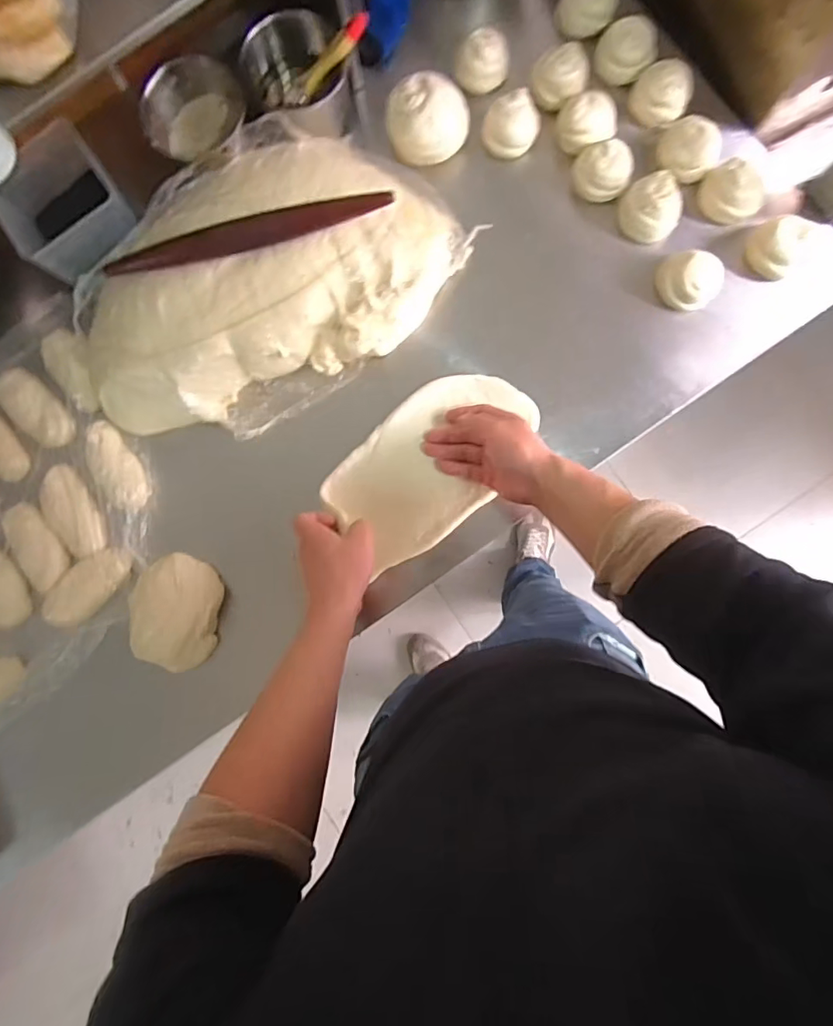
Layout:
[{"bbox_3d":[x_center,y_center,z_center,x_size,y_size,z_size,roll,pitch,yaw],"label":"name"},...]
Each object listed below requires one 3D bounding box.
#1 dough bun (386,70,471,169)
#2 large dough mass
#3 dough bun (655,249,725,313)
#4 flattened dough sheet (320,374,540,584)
[{"bbox_3d":[0.014,-0.489,0.641,0.098,0.056,0.080,1,85,3],"label":"dough bun"},{"bbox_3d":[-0.193,-0.284,0.634,0.488,0.069,0.289,-30,84,0],"label":"large dough mass"},{"bbox_3d":[0.323,-0.276,0.607,0.069,0.036,0.061,42,88,6],"label":"dough bun"},{"bbox_3d":[0.019,-0.065,0.630,0.261,0.024,0.158,-39,84,-1],"label":"flattened dough sheet"}]

